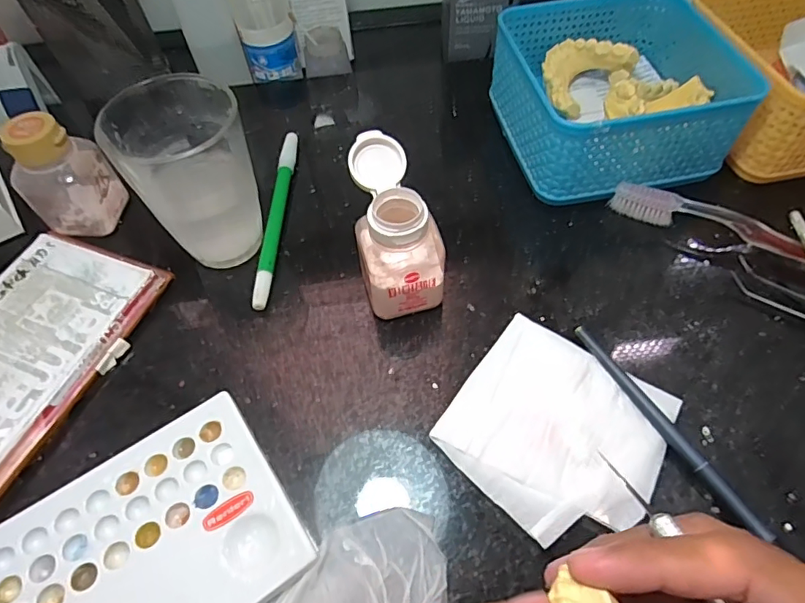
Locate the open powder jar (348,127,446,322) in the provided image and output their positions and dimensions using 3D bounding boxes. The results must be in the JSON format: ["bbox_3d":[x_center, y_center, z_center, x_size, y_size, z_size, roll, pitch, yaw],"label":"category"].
[{"bbox_3d":[-0.003,-0.038,0.275,0.043,0.075,0.065,-12,58,-5],"label":"open powder jar"}]

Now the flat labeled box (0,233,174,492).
[{"bbox_3d":[-0.206,0.029,0.272,0.090,0.015,0.152,18,60,14],"label":"flat labeled box"}]

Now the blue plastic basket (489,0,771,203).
[{"bbox_3d":[0.137,-0.140,0.342,0.129,0.063,0.132,-10,58,-4],"label":"blue plastic basket"}]

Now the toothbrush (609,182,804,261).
[{"bbox_3d":[0.215,-0.033,0.295,0.184,0.017,0.015,23,61,16],"label":"toothbrush"}]

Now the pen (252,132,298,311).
[{"bbox_3d":[-0.080,-0.057,0.330,0.009,0.009,0.144,-1,58,2],"label":"pen"}]

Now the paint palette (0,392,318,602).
[{"bbox_3d":[-0.123,0.116,0.216,0.152,0.013,0.094,-32,62,-17],"label":"paint palette"}]

